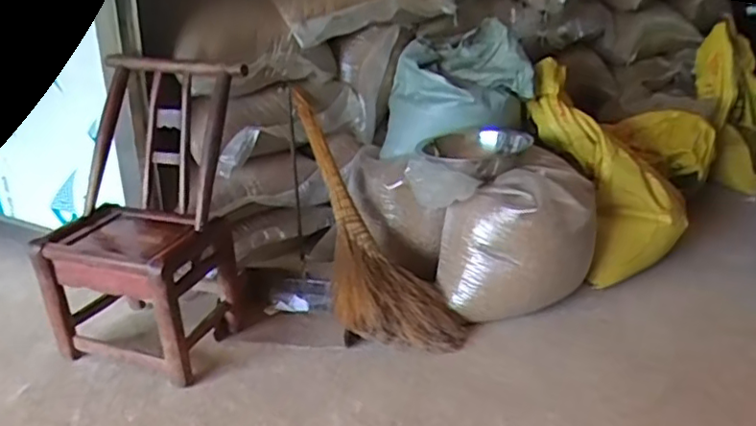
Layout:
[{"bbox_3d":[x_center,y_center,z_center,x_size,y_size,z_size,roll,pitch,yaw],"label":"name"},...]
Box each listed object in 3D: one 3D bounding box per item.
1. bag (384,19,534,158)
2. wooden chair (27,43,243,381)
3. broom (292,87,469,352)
[{"bbox_3d":[0.203,-0.317,1.658,0.396,0.343,0.237,3,22,13],"label":"bag"},{"bbox_3d":[-0.509,0.008,1.368,0.383,0.638,0.330,6,23,20],"label":"wooden chair"},{"bbox_3d":[-0.065,0.009,1.540,0.266,0.076,0.769,-15,64,-30],"label":"broom"}]

